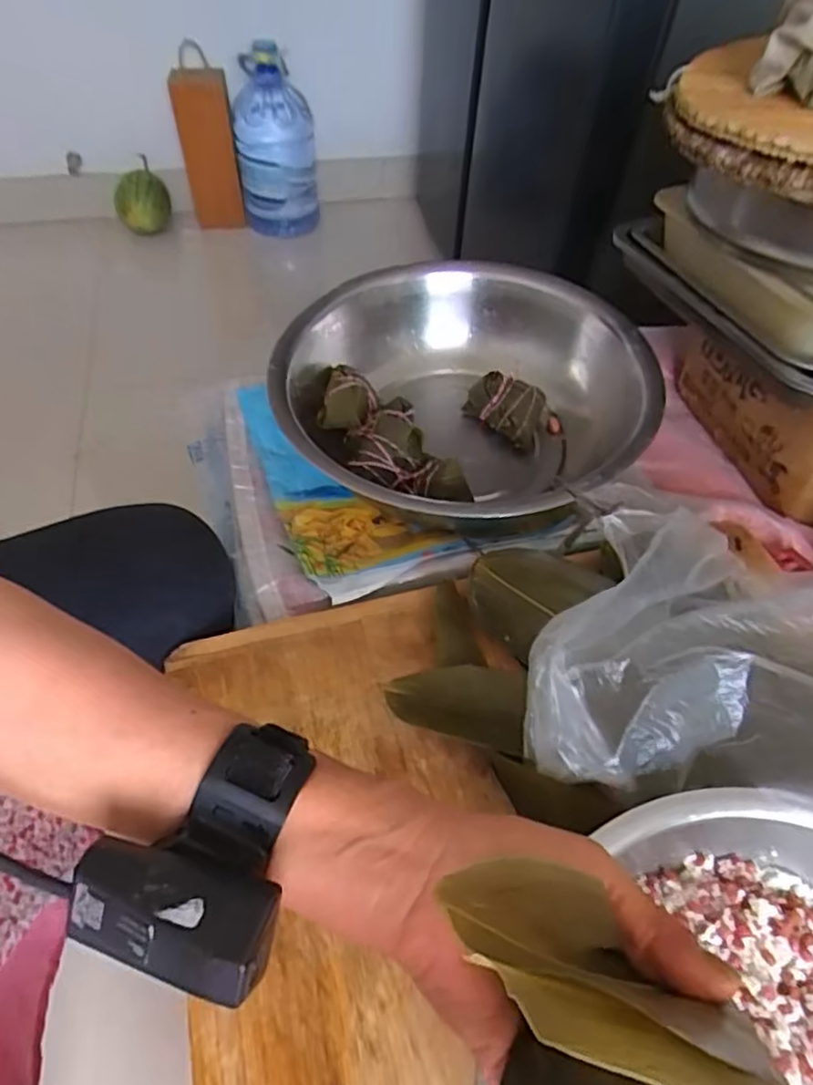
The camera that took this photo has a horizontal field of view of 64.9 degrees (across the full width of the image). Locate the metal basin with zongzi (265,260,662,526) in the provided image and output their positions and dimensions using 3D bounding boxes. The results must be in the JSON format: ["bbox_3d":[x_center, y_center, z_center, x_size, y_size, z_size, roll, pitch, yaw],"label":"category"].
[{"bbox_3d":[0.055,-0.149,0.672,0.351,0.145,0.371,1,51,-2],"label":"metal basin with zongzi"}]

